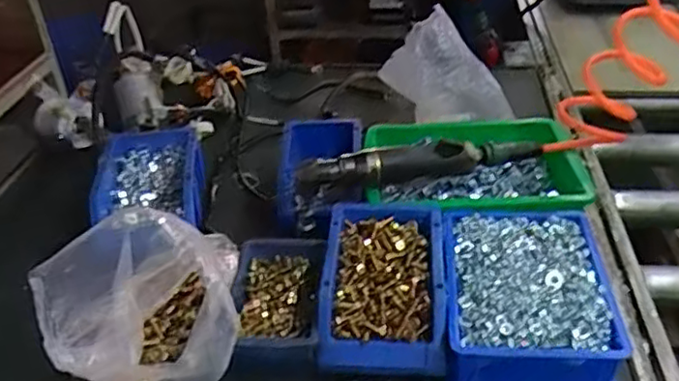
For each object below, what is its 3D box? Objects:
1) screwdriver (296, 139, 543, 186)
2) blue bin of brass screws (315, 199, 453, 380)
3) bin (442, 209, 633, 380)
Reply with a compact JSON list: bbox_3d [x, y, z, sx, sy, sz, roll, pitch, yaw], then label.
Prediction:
[{"bbox_3d":[0.096,-0.037,0.733,0.285,0.048,0.037,-8,35,-7],"label":"screwdriver"},{"bbox_3d":[0.043,0.092,0.633,0.115,0.064,0.183,0,35,4],"label":"blue bin of brass screws"},{"bbox_3d":[0.177,0.101,0.622,0.151,0.067,0.196,2,35,7],"label":"bin"}]

